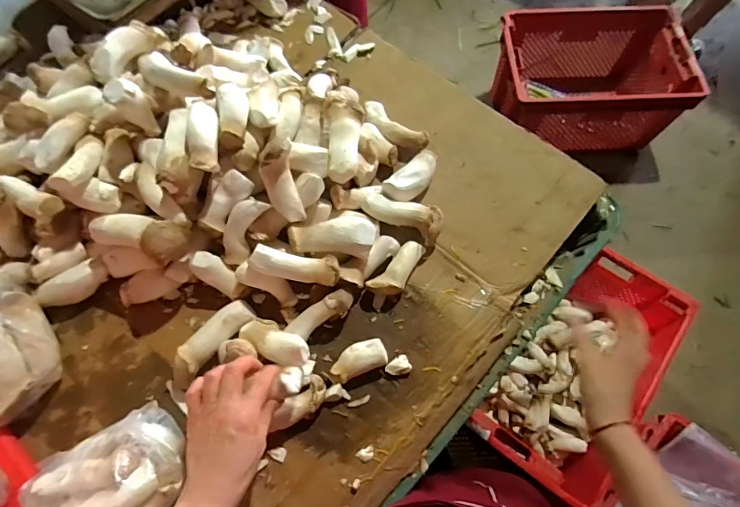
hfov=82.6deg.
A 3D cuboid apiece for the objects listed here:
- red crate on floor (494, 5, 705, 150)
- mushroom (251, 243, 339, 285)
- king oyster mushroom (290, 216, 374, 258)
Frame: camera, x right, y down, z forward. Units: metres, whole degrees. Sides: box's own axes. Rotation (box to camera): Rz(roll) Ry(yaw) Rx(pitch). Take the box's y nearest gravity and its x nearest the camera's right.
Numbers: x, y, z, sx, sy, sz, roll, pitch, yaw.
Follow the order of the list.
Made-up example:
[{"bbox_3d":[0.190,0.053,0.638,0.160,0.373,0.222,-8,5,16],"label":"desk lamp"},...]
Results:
[{"bbox_3d":[0.755,-0.629,1.534,0.573,0.316,0.476,0,68,1],"label":"red crate on floor"},{"bbox_3d":[-0.093,0.014,0.523,0.109,0.025,0.033,8,68,5],"label":"mushroom"},{"bbox_3d":[-0.049,-0.023,0.547,0.108,0.035,0.044,0,68,2],"label":"king oyster mushroom"}]

